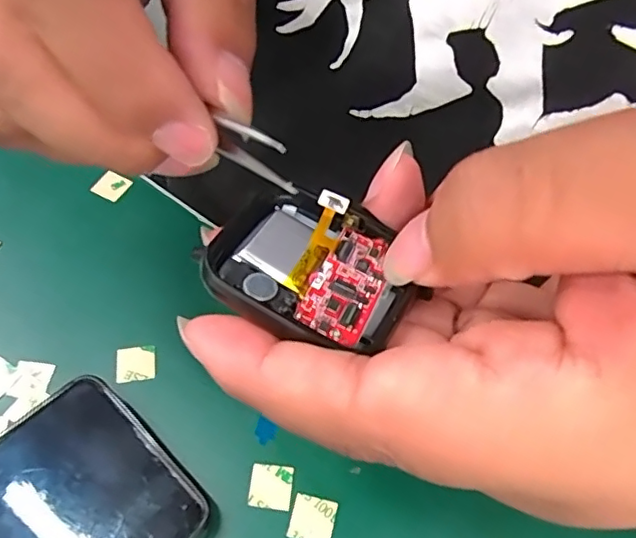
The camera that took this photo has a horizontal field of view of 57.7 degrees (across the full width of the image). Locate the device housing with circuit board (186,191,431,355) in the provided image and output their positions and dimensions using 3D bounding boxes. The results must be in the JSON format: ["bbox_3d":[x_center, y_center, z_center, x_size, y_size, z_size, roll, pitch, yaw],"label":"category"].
[{"bbox_3d":[-0.001,-0.001,0.129,0.043,0.007,0.037,27,57,15],"label":"device housing with circuit board"}]

